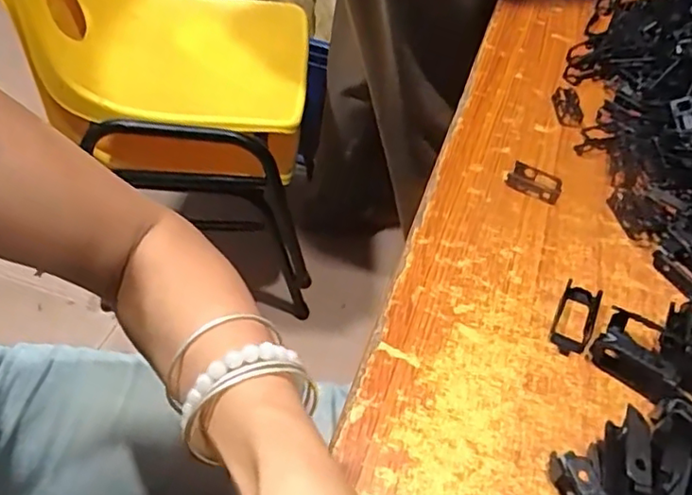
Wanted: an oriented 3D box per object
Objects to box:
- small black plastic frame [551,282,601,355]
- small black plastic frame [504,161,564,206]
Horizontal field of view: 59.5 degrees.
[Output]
[{"bbox_3d":[0.144,0.043,0.380,0.023,0.008,0.052,23,53,16],"label":"small black plastic frame"},{"bbox_3d":[0.145,-0.050,0.465,0.041,0.009,0.026,28,55,19],"label":"small black plastic frame"}]

